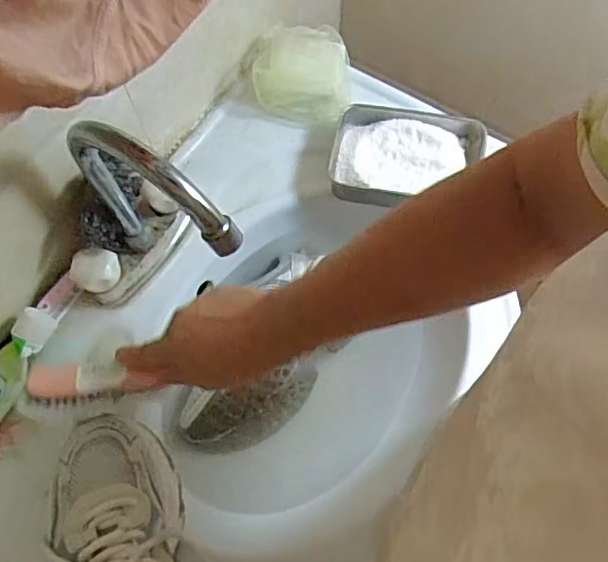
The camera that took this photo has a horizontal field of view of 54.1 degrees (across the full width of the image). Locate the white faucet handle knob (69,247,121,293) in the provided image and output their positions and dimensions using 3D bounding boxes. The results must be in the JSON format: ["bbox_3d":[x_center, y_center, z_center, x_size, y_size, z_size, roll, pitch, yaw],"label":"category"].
[{"bbox_3d":[-0.193,-0.009,0.550,0.039,0.026,0.035,-9,69,-2],"label":"white faucet handle knob"}]

